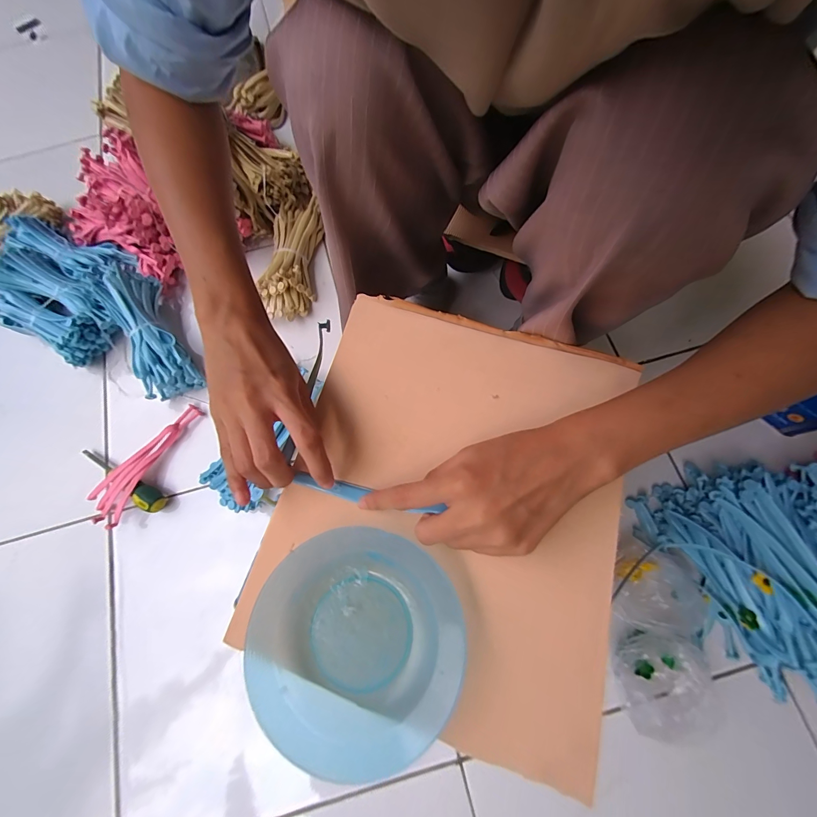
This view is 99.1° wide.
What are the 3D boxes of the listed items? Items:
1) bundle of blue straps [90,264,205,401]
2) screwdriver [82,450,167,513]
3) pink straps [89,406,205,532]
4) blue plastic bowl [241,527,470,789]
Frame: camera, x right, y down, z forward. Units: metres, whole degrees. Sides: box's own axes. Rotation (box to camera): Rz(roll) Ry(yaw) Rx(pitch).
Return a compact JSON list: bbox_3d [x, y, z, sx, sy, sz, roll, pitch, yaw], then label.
[{"bbox_3d":[-0.410,-0.119,0.546,0.082,0.052,0.219,-29,87,-7],"label":"bundle of blue straps"},{"bbox_3d":[-0.419,0.105,0.515,0.154,0.035,0.027,29,76,10],"label":"screwdriver"},{"bbox_3d":[-0.391,0.076,0.518,0.054,0.033,0.197,27,76,10],"label":"pink straps"},{"bbox_3d":[-0.033,0.145,0.221,0.123,0.025,0.129,-1,73,2],"label":"blue plastic bowl"}]

